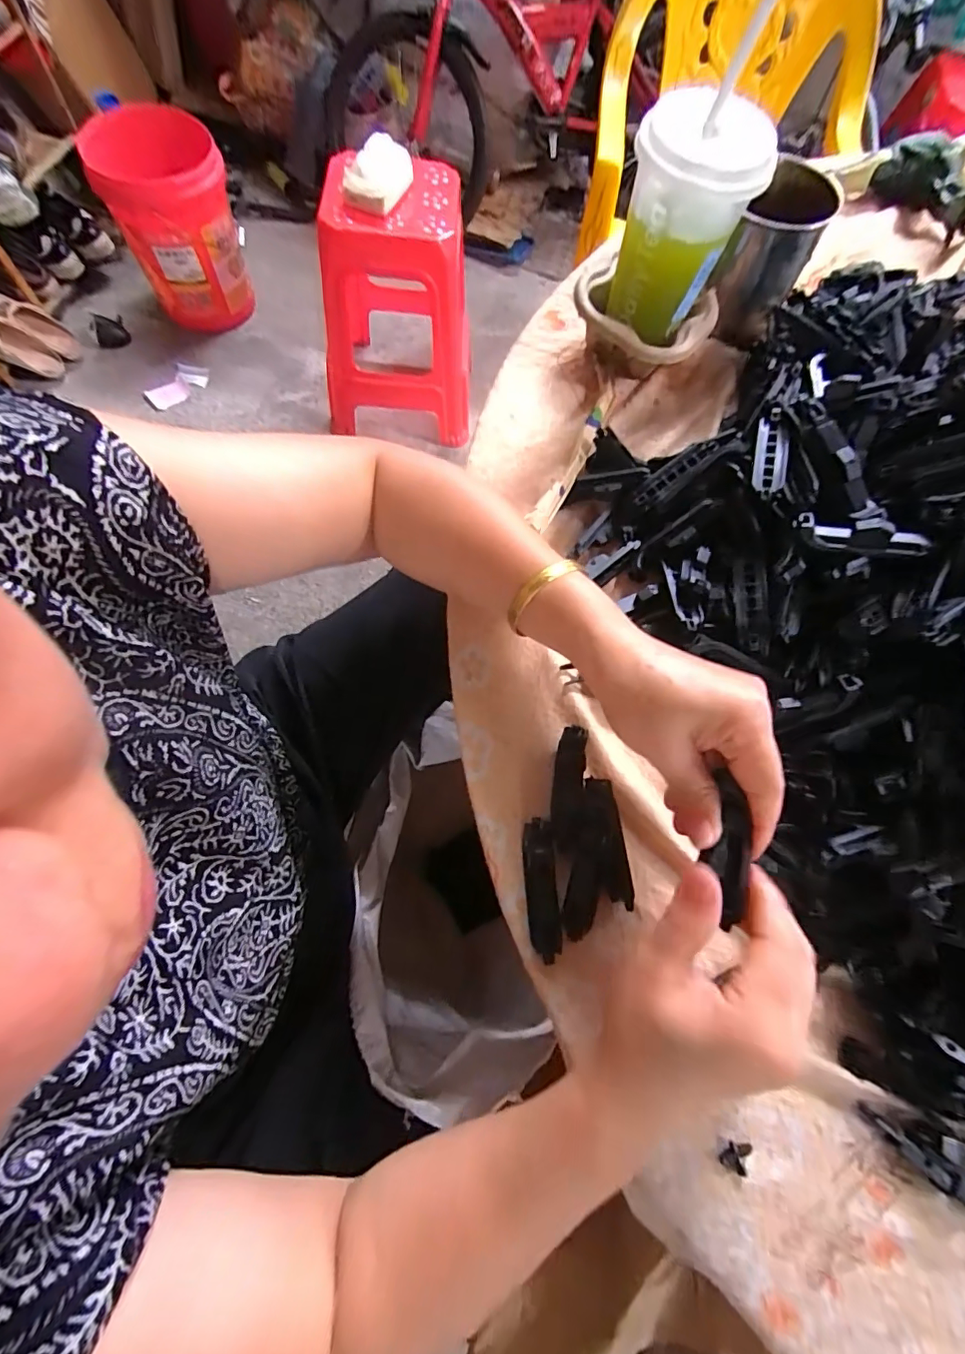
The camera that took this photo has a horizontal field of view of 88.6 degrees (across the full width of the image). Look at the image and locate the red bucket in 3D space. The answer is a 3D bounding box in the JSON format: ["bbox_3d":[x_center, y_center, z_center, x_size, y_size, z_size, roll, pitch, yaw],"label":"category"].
[{"bbox_3d":[-0.744,-1.111,1.237,0.264,0.373,0.264,1,70,-2],"label":"red bucket"}]

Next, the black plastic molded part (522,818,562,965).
[{"bbox_3d":[0.035,0.121,0.283,0.019,0.014,0.074,-4,70,-4],"label":"black plastic molded part"}]

